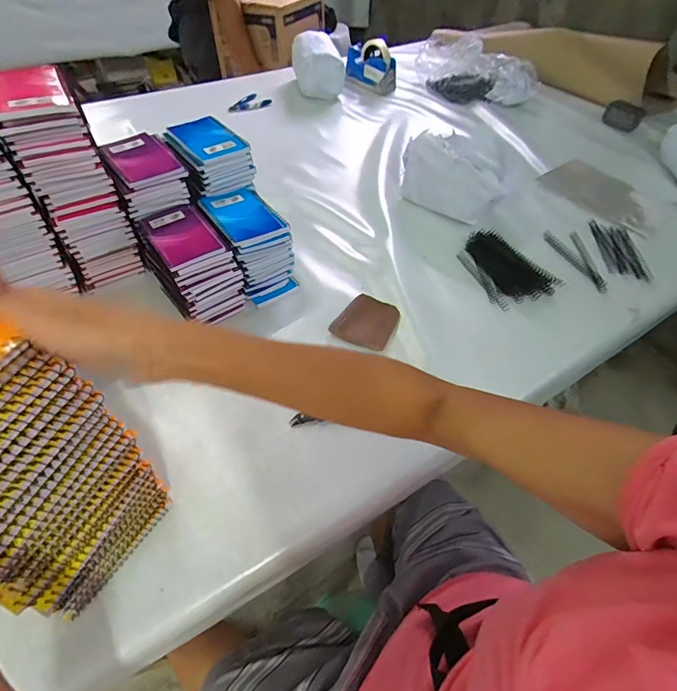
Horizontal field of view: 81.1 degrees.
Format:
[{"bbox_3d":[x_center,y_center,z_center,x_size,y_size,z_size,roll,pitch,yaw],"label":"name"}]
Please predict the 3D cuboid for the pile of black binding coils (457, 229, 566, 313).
[{"bbox_3d":[0.299,-0.146,0.716,0.130,0.027,0.164,-17,54,-15],"label":"pile of black binding coils"}]

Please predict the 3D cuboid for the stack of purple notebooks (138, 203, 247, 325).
[{"bbox_3d":[-0.229,-0.129,0.619,0.105,0.108,0.162,-28,58,-22],"label":"stack of purple notebooks"}]

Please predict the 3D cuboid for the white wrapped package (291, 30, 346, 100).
[{"bbox_3d":[-0.061,-0.827,1.180,0.152,0.140,0.163,-3,52,-5],"label":"white wrapped package"}]

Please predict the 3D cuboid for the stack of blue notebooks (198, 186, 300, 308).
[{"bbox_3d":[-0.146,-0.167,0.662,0.103,0.128,0.152,-28,58,-22],"label":"stack of blue notebooks"}]

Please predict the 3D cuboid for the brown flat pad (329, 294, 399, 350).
[{"bbox_3d":[0.046,-0.041,0.632,0.090,0.022,0.095,24,55,16],"label":"brown flat pad"}]

